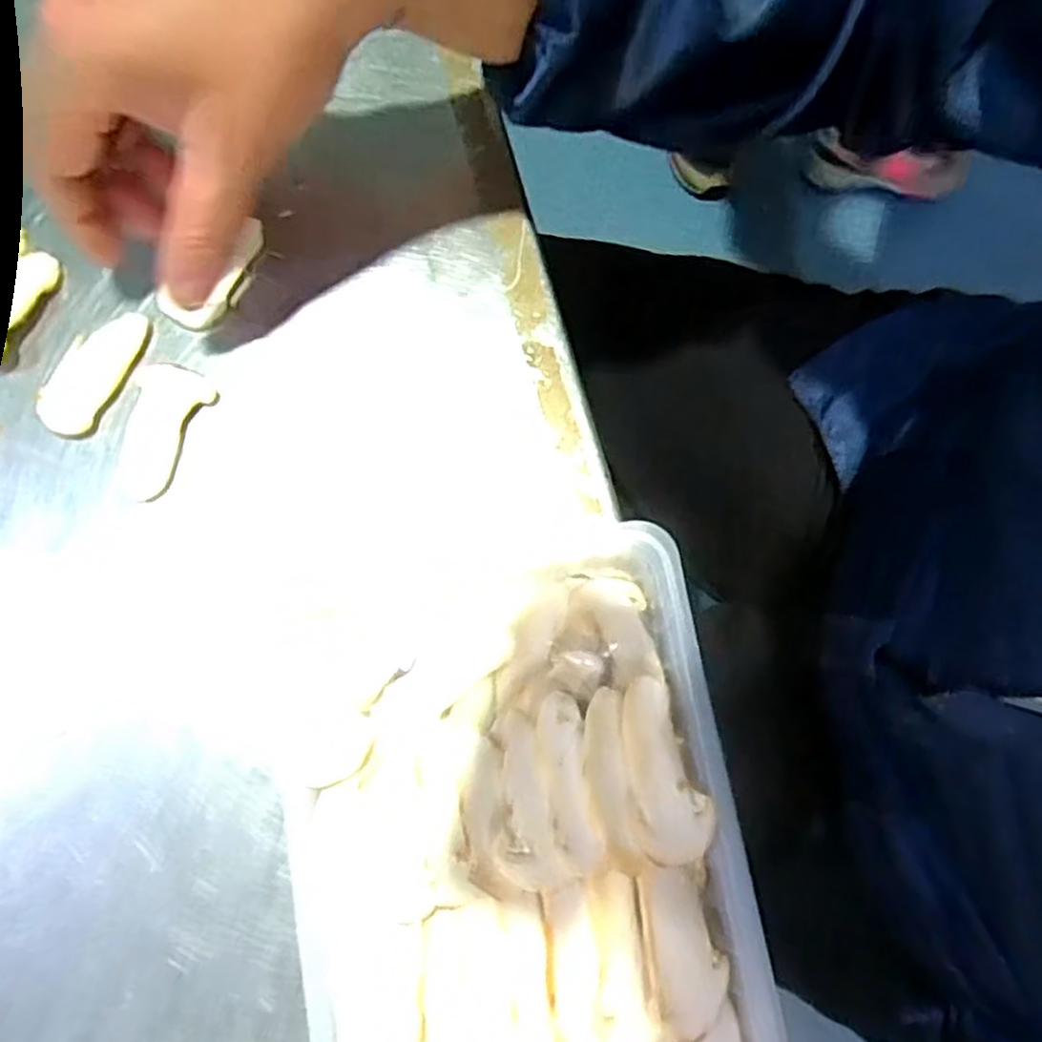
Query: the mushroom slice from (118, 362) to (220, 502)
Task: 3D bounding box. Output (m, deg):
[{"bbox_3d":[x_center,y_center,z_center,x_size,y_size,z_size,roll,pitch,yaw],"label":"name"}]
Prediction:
[{"bbox_3d":[-0.141,-0.035,0.283,0.028,0.005,0.052,20,78,1],"label":"mushroom slice"}]

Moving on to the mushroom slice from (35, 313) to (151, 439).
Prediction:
[{"bbox_3d":[-0.167,-0.059,0.285,0.025,0.004,0.054,26,78,2],"label":"mushroom slice"}]

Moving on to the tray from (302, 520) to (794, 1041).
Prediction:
[{"bbox_3d":[0.004,0.113,0.243,0.140,0.032,0.203,-9,79,-5],"label":"tray"}]

